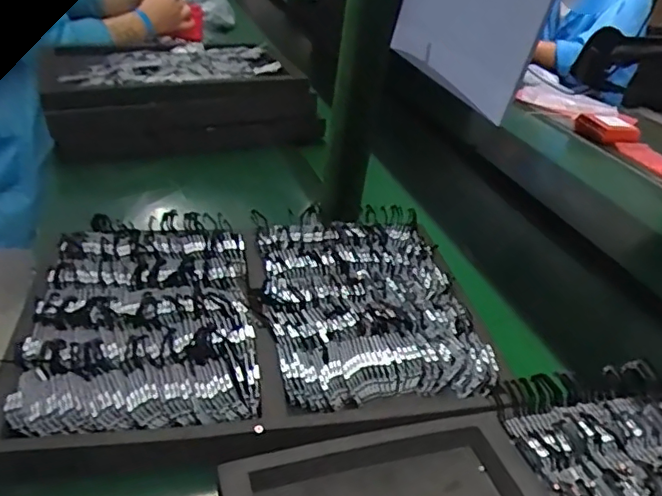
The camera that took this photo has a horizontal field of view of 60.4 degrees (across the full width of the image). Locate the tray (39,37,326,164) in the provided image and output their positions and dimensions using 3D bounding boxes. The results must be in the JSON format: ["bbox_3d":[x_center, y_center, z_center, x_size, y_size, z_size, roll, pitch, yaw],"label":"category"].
[{"bbox_3d":[-0.241,-0.256,0.969,0.423,0.115,0.258,-3,34,-20],"label":"tray"}]

